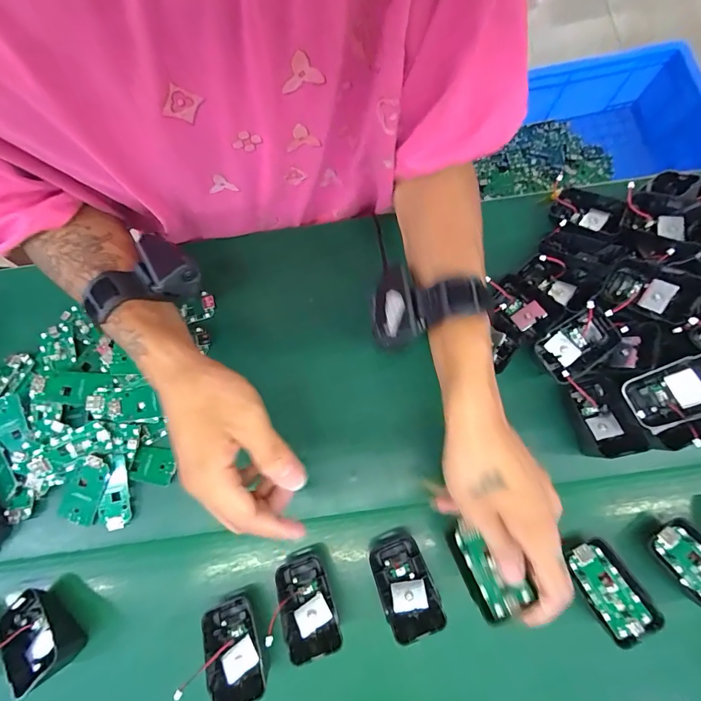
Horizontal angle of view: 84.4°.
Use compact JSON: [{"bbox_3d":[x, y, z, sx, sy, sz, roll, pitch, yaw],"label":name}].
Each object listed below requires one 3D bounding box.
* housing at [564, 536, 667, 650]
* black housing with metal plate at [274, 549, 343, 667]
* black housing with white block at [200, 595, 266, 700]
[{"bbox_3d":[0.208,0.192,0.311,0.041,0.019,0.066,-23,74,-6],"label":"housing"},{"bbox_3d":[-0.037,0.211,0.322,0.044,0.034,0.070,-22,74,-6],"label":"black housing with metal plate"},{"bbox_3d":[-0.095,0.244,0.314,0.042,0.034,0.069,-18,74,-5],"label":"black housing with white block"}]

